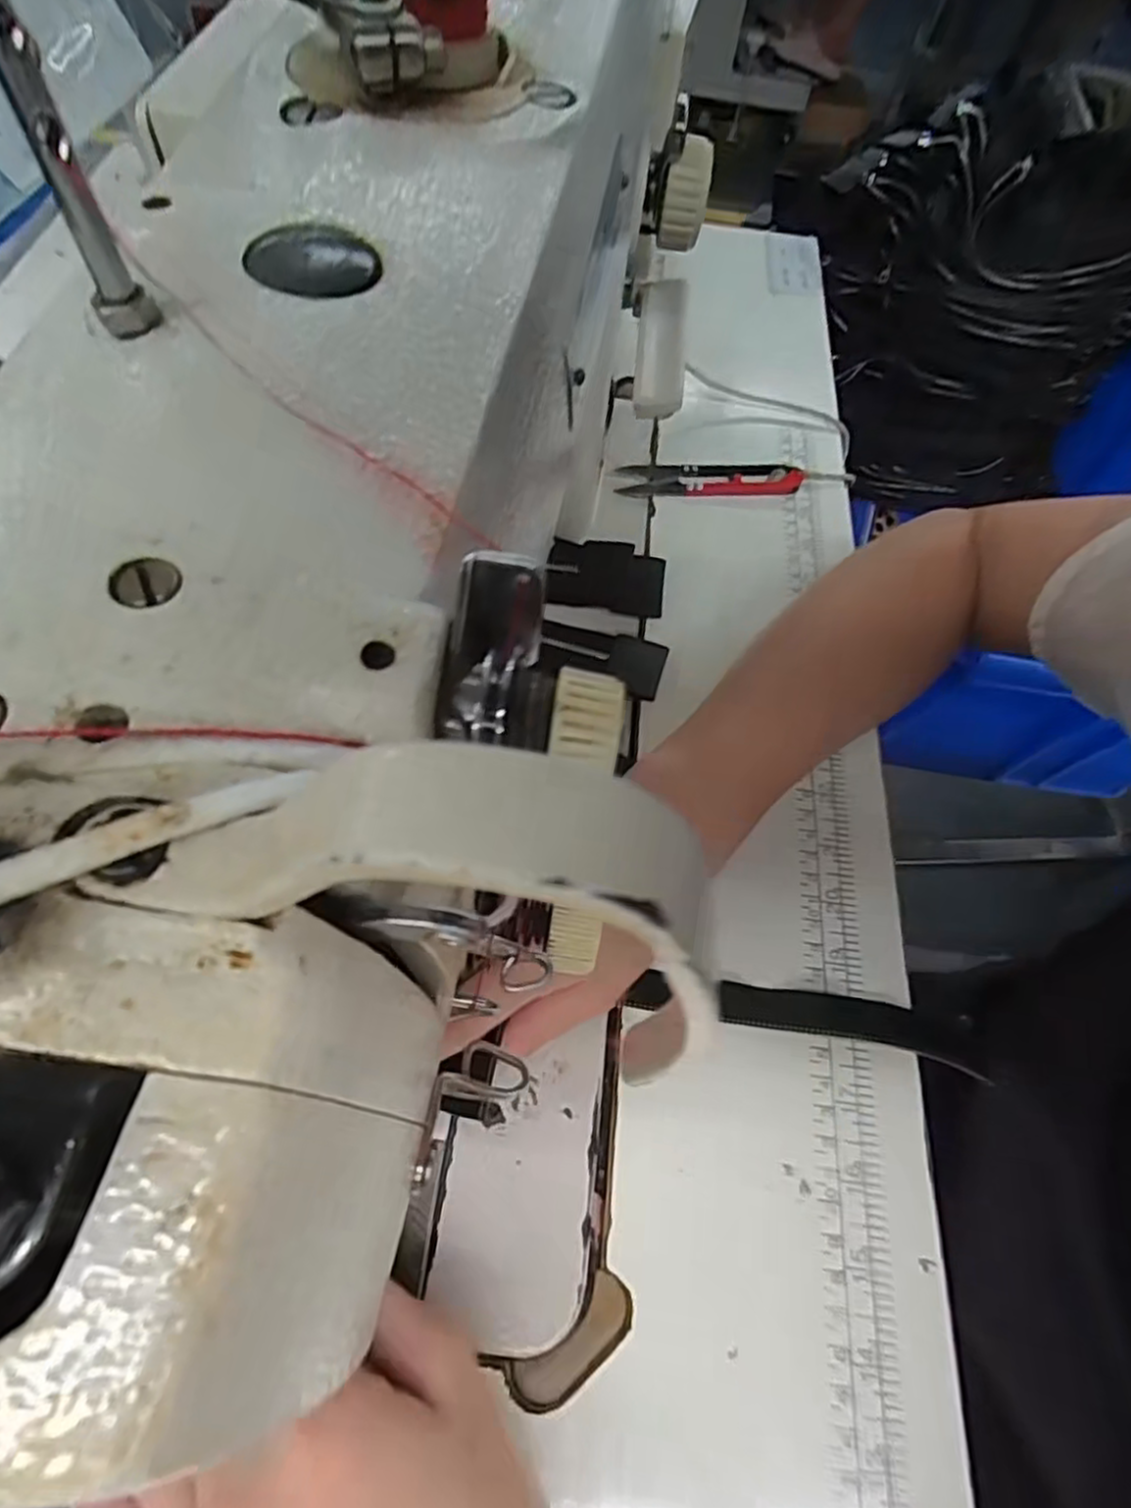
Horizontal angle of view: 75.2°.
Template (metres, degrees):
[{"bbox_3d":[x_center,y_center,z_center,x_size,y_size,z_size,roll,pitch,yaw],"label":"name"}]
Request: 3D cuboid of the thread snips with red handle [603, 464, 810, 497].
[{"bbox_3d":[0.079,-0.155,0.413,0.102,0.012,0.021,-2,61,-6],"label":"thread snips with red handle"}]

